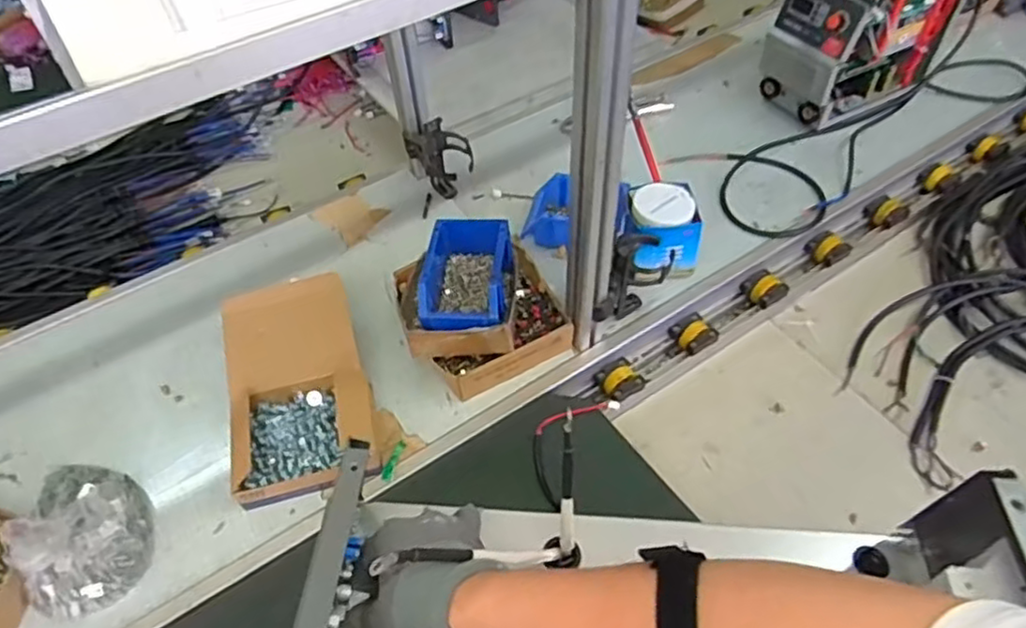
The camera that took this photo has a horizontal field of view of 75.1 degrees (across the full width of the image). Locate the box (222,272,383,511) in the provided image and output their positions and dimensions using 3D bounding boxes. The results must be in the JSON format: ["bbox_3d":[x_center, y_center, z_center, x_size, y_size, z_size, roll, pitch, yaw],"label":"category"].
[{"bbox_3d":[-0.271,0.089,0.846,0.171,0.089,0.267,-13,51,-8],"label":"box"}]

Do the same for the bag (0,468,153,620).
[{"bbox_3d":[-0.479,0.227,0.739,0.115,0.104,0.173,-16,51,-11],"label":"bag"}]

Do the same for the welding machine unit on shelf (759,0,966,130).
[{"bbox_3d":[0.622,-0.506,1.211,0.303,0.219,0.164,-26,55,-18],"label":"welding machine unit on shelf"}]

